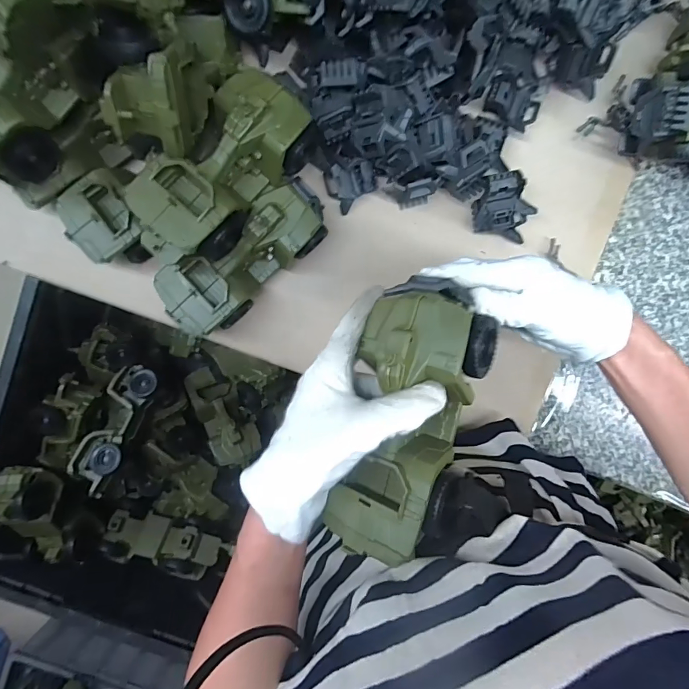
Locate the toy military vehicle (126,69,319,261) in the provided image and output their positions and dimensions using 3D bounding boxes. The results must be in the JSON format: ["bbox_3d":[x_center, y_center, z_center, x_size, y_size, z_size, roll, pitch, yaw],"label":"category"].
[{"bbox_3d":[-0.111,-0.159,0.390,0.083,0.065,0.176,40,94,-1],"label":"toy military vehicle"}]

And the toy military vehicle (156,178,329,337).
[{"bbox_3d":[-0.100,-0.083,0.456,0.189,0.083,0.080,-33,92,3],"label":"toy military vehicle"}]

